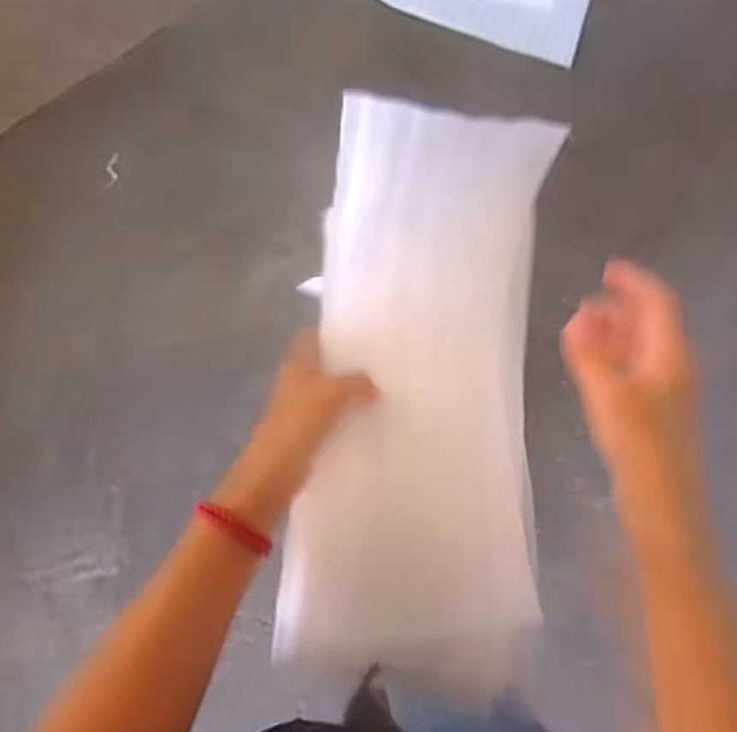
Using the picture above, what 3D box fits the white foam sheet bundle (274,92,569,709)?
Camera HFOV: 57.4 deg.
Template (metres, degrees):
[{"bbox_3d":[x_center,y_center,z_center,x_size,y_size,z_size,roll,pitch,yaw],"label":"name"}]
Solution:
[{"bbox_3d":[0.034,0.026,0.428,0.146,0.075,0.348,2,88,-1],"label":"white foam sheet bundle"}]

